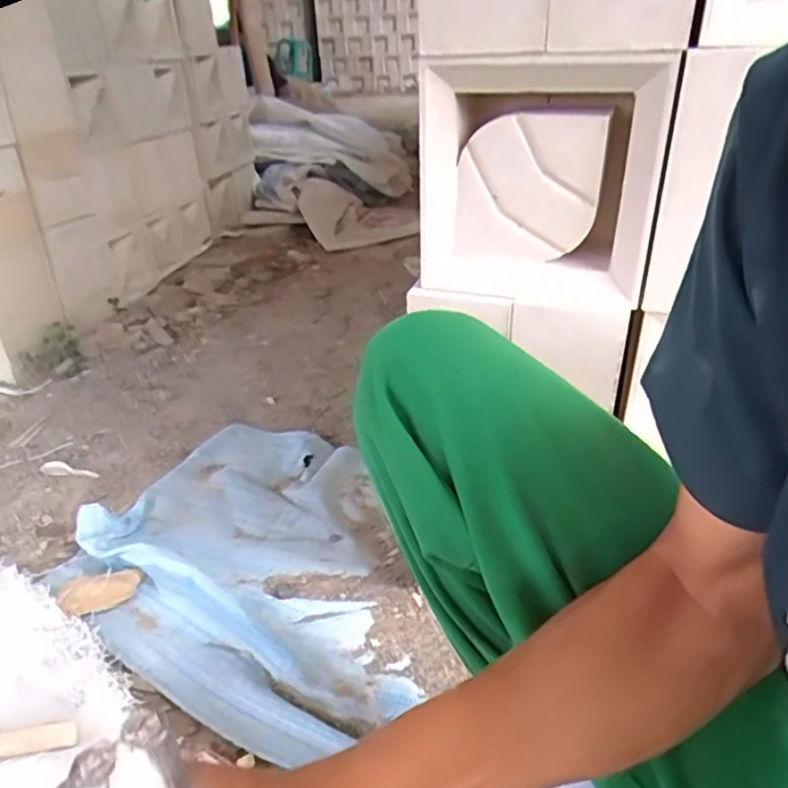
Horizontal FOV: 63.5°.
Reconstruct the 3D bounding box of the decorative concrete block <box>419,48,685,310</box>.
[{"bbox_3d":[0.123,-0.185,0.565,0.202,0.197,0.066,4,28,12],"label":"decorative concrete block"}]

